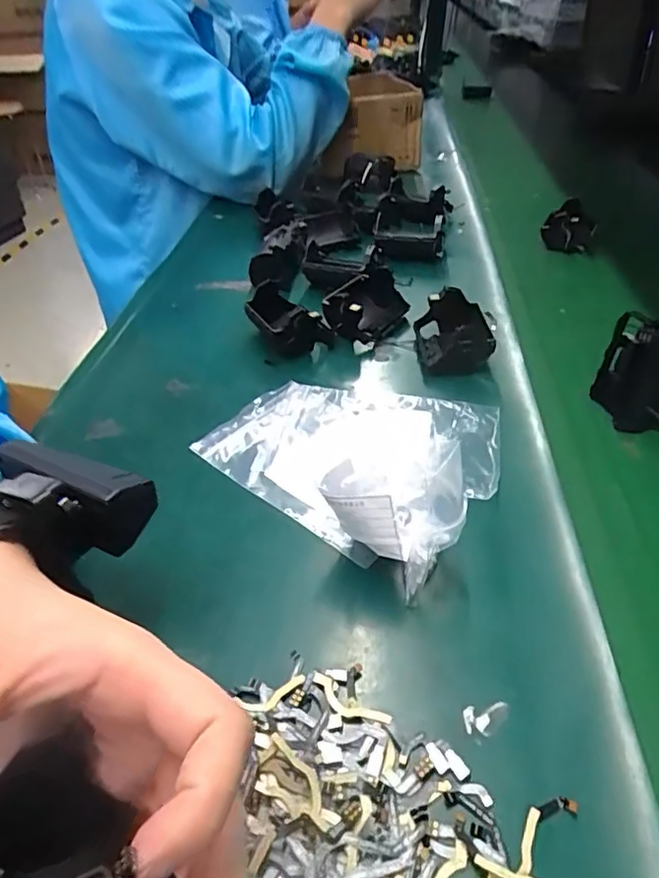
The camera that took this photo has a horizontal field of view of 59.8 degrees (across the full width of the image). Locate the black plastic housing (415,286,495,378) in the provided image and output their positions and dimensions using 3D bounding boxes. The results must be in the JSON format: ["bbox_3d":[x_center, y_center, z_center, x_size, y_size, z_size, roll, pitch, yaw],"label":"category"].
[{"bbox_3d":[0.096,-0.085,0.450,0.053,0.037,0.073,-4,39,-2],"label":"black plastic housing"}]

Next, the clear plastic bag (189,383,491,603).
[{"bbox_3d":[0.015,-0.010,0.359,0.181,0.053,0.163,21,44,26],"label":"clear plastic bag"}]

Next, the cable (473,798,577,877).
[{"bbox_3d":[0.069,0.146,0.201,0.034,0.004,0.044,9,40,13],"label":"cable"}]

